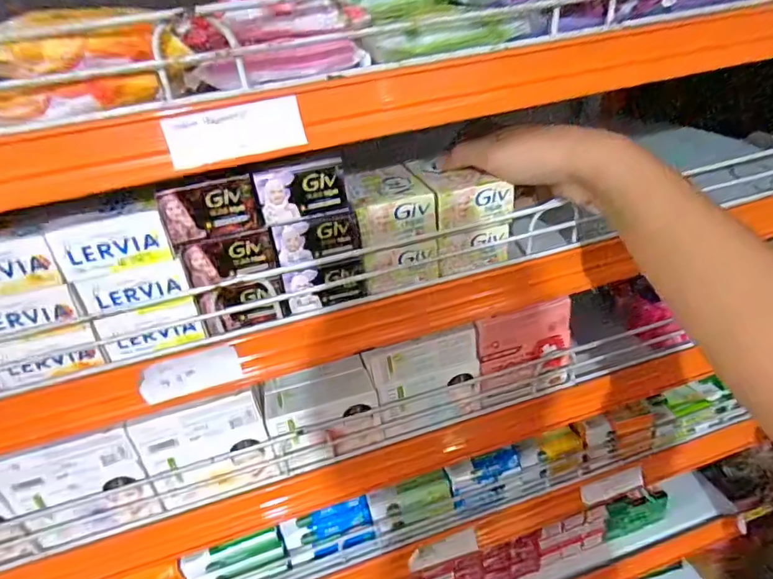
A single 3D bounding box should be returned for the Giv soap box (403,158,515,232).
[{"bbox_3d":[0.054,-0.078,0.384,0.057,0.029,0.075,-14,31,-11],"label":"Giv soap box"}]

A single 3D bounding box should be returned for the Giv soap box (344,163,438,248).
[{"bbox_3d":[0.000,-0.067,0.377,0.056,0.031,0.076,-12,31,-8],"label":"Giv soap box"}]

